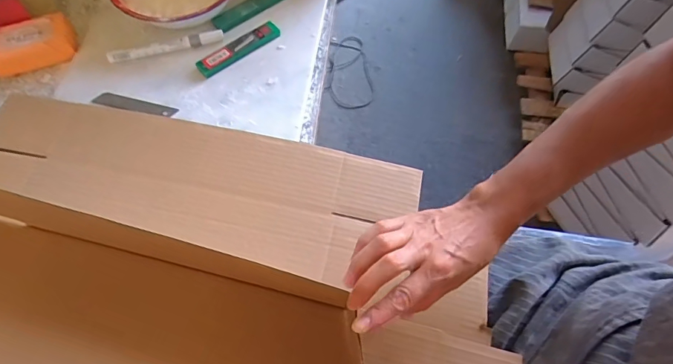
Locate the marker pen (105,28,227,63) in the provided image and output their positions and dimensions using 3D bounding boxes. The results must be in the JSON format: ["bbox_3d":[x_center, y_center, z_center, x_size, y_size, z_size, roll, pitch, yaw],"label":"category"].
[{"bbox_3d":[-0.218,-0.175,0.549,0.143,0.013,0.015,-15,63,-5],"label":"marker pen"}]

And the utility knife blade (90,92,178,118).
[{"bbox_3d":[-0.242,-0.093,0.518,0.102,0.004,0.018,12,63,4],"label":"utility knife blade"}]

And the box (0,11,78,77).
[{"bbox_3d":[-0.392,-0.177,0.549,0.101,0.037,0.063,-18,66,-13],"label":"box"}]

